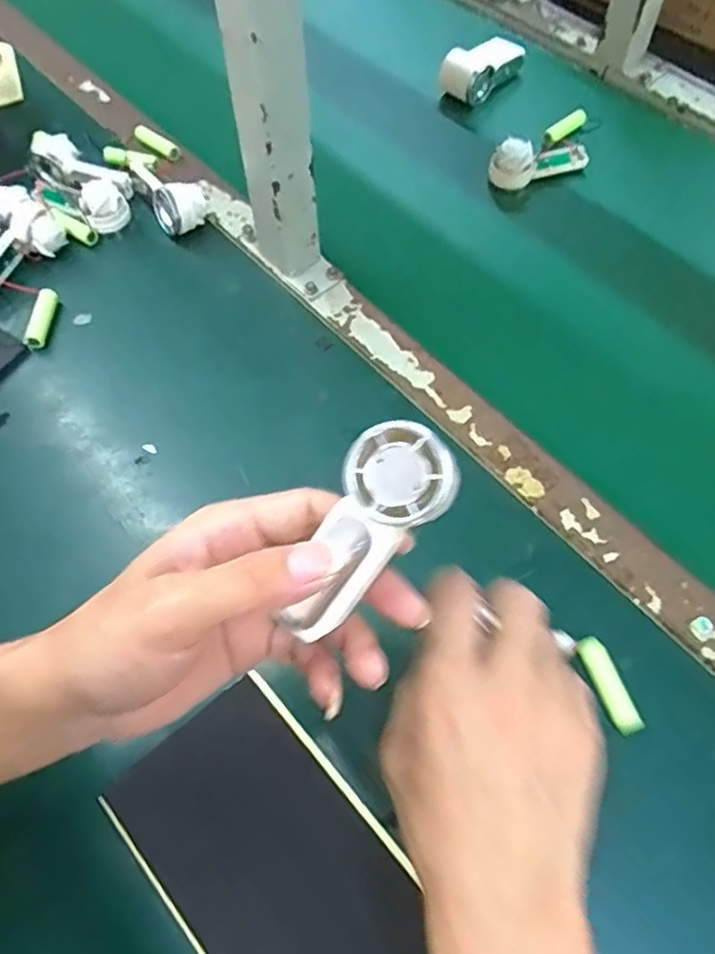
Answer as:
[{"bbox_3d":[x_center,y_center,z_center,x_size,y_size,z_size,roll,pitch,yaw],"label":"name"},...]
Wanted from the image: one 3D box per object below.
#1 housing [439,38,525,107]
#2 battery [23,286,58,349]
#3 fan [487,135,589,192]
[{"bbox_3d":[0.129,-0.418,0.691,0.093,0.039,0.044,-36,67,-18],"label":"housing"},{"bbox_3d":[-0.258,-0.129,0.554,0.013,0.014,0.055,4,61,3],"label":"battery"},{"bbox_3d":[0.167,-0.293,0.621,0.089,0.038,0.029,-20,63,-10],"label":"fan"}]

